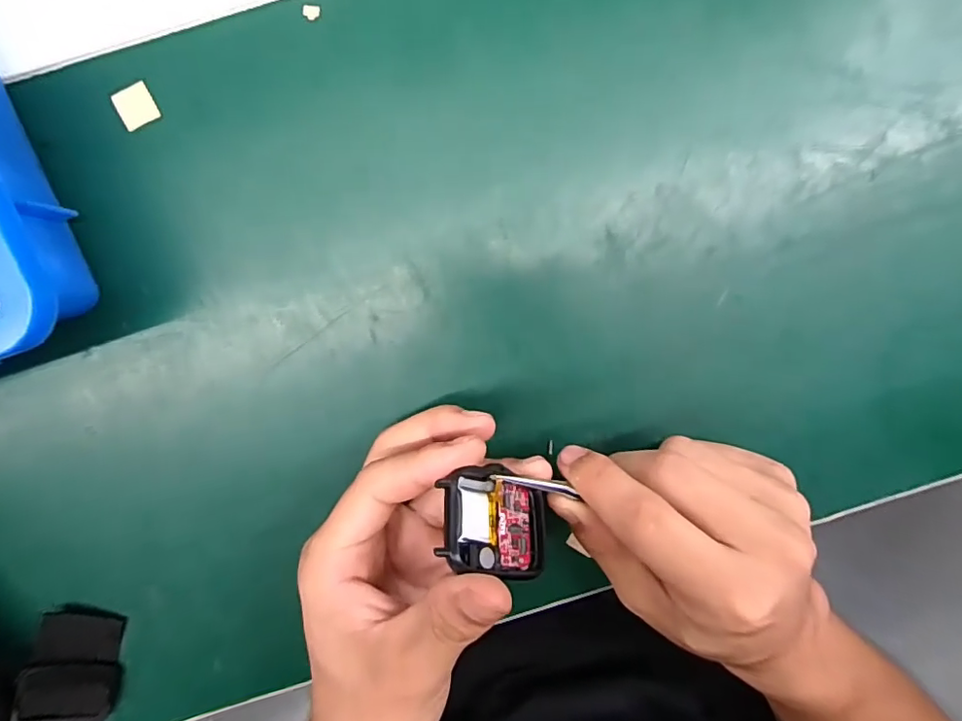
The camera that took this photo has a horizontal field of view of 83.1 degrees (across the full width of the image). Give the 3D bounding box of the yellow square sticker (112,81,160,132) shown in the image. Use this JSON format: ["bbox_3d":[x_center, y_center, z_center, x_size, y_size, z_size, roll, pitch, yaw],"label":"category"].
[{"bbox_3d":[-0.146,-0.108,0.229,0.016,0.004,0.015,-25,97,1],"label":"yellow square sticker"}]

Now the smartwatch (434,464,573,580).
[{"bbox_3d":[0.008,0.058,0.197,0.045,0.007,0.037,23,56,-32],"label":"smartwatch"}]

